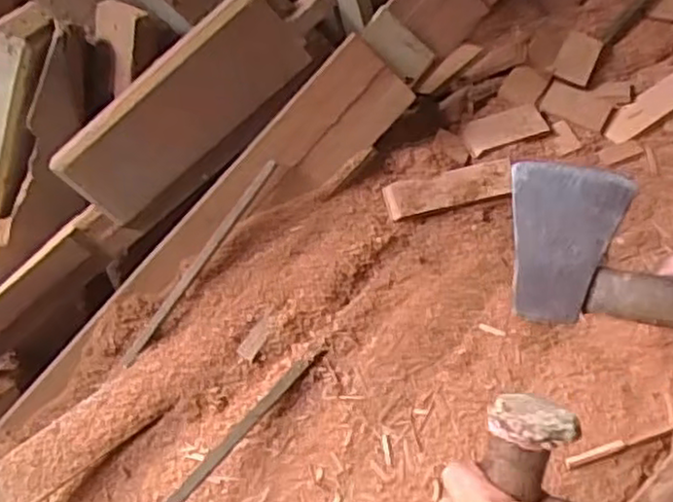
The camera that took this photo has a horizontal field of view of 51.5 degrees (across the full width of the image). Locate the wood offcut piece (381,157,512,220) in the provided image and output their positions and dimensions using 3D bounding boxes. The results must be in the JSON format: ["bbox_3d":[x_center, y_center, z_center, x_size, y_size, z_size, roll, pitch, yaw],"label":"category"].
[{"bbox_3d":[0.137,-0.076,0.842,0.155,0.015,0.047,-13,62,-5],"label":"wood offcut piece"}]

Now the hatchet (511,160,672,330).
[{"bbox_3d":[0.269,0.010,0.439,0.303,0.035,0.126,2,87,21],"label":"hatchet"}]

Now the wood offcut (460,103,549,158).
[{"bbox_3d":[0.211,-0.157,0.881,0.106,0.005,0.050,-19,63,-9],"label":"wood offcut"}]

